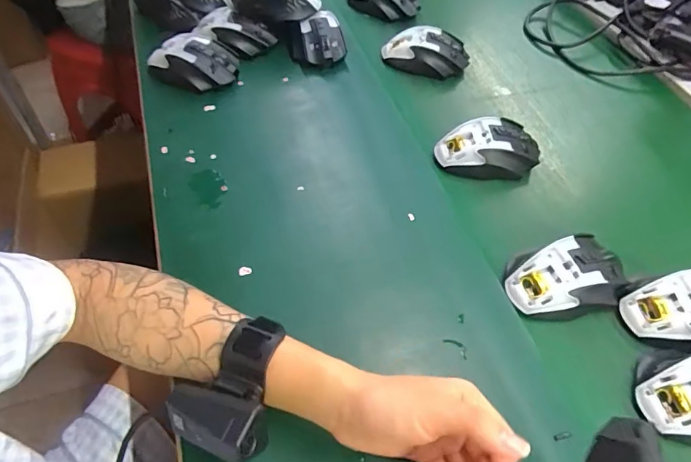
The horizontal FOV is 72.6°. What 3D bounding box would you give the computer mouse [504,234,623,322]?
[{"bbox_3d":[0.204,0.039,0.438,0.108,0.035,0.073,-8,55,-11],"label":"computer mouse"}]

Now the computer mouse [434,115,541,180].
[{"bbox_3d":[0.162,-0.094,0.539,0.114,0.043,0.072,-4,55,-8],"label":"computer mouse"}]

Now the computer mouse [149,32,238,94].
[{"bbox_3d":[-0.194,-0.220,0.605,0.112,0.044,0.077,20,55,9],"label":"computer mouse"}]

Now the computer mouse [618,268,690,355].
[{"bbox_3d":[0.305,0.068,0.420,0.100,0.036,0.082,-8,55,-10],"label":"computer mouse"}]

